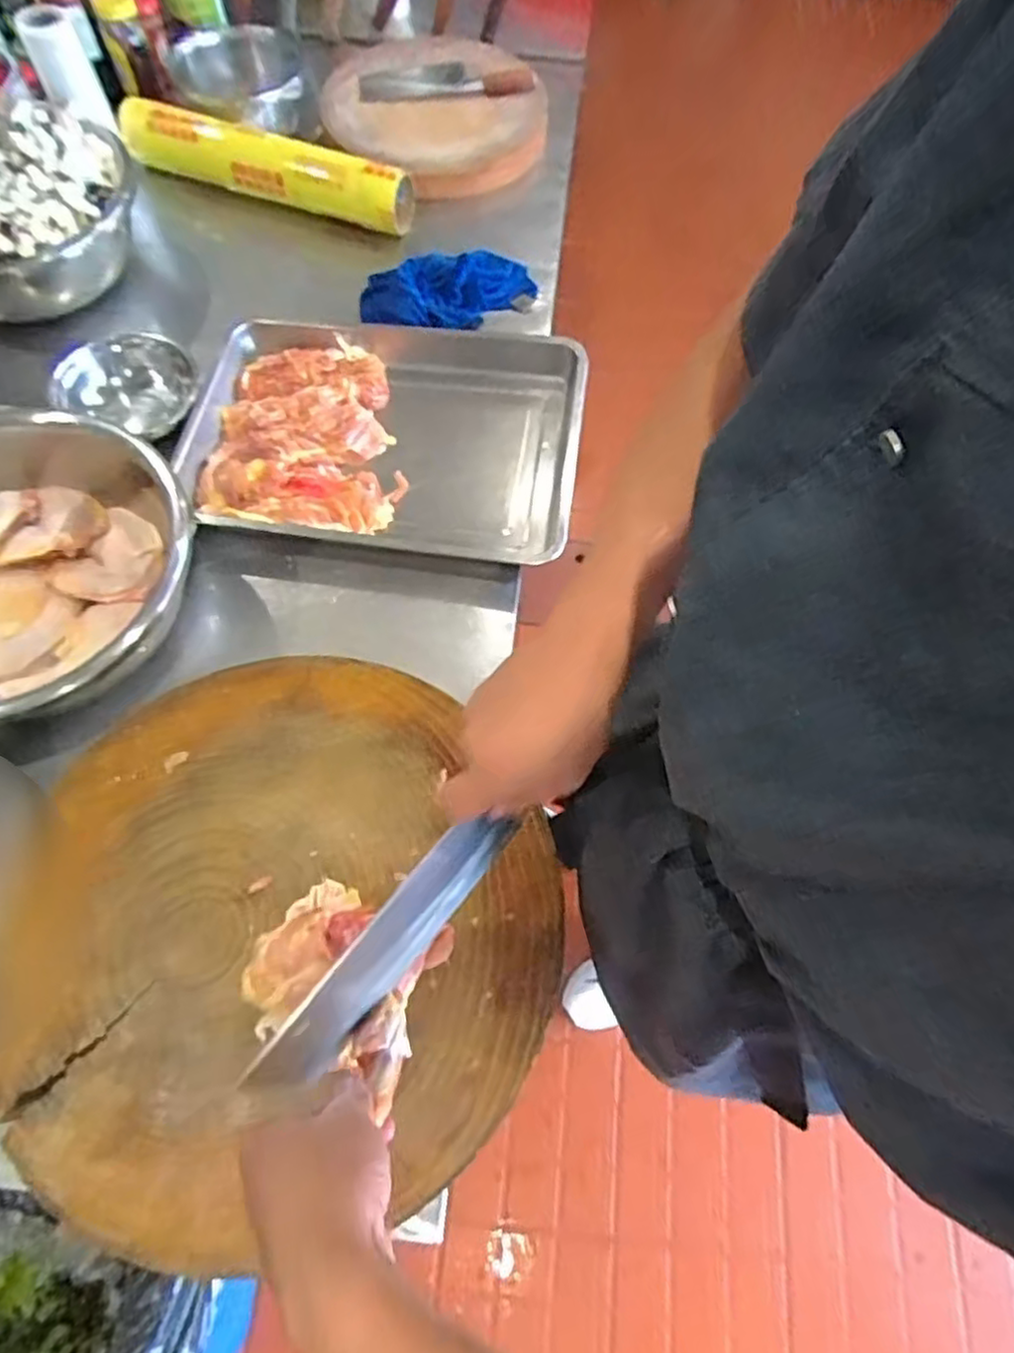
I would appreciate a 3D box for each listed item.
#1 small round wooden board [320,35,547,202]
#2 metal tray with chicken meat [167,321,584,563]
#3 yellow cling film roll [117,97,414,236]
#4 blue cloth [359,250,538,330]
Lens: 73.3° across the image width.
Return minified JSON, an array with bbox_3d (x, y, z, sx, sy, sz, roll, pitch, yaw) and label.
[{"bbox_3d":[-0.123,-0.975,1.161,0.377,0.059,0.411,-27,69,-13],"label":"small round wooden board"},{"bbox_3d":[-0.159,-0.310,0.872,0.500,0.071,0.347,6,66,1],"label":"metal tray with chicken meat"},{"bbox_3d":[-0.371,-0.800,1.061,0.449,0.095,0.096,18,66,7],"label":"yellow cling film roll"},{"bbox_3d":[-0.083,-0.565,0.993,0.255,0.058,0.105,-13,67,-8],"label":"blue cloth"}]

